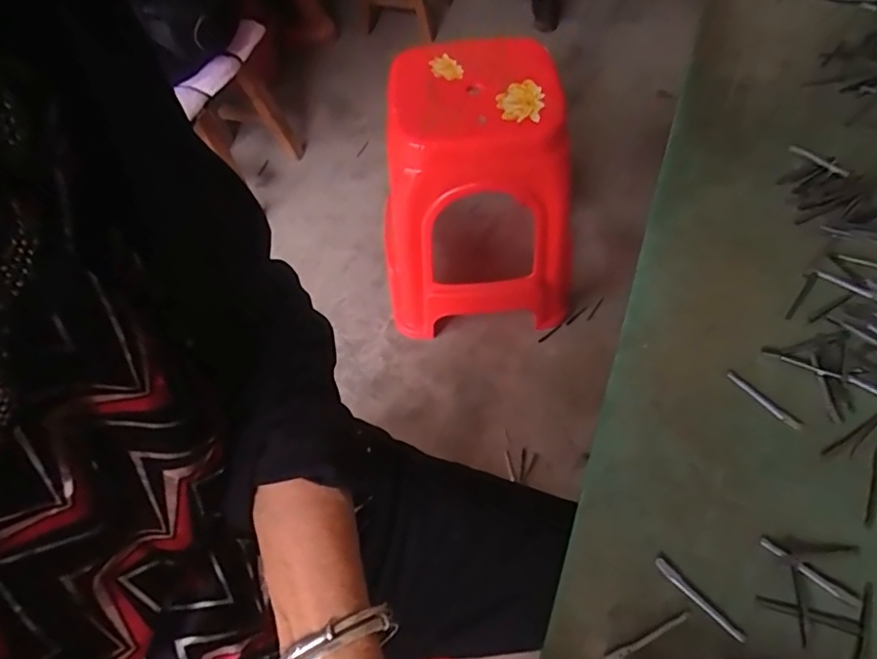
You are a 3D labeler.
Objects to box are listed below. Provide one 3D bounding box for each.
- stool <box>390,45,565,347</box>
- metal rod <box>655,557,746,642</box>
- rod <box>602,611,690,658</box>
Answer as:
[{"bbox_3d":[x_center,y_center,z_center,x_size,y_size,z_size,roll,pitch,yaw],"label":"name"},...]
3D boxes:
[{"bbox_3d":[0.080,-0.258,1.111,0.377,0.467,0.369,-1,58,4],"label":"stool"},{"bbox_3d":[0.178,0.184,0.374,0.008,0.004,0.067,-39,63,-18],"label":"metal rod"},{"bbox_3d":[0.139,0.205,0.363,0.067,0.004,0.006,-22,59,-9],"label":"rod"}]

